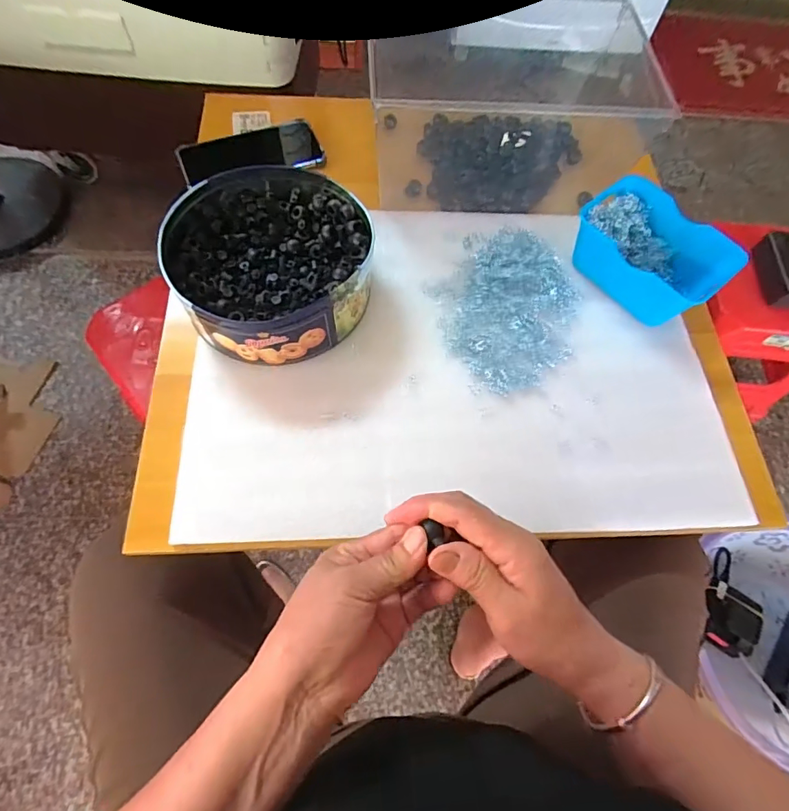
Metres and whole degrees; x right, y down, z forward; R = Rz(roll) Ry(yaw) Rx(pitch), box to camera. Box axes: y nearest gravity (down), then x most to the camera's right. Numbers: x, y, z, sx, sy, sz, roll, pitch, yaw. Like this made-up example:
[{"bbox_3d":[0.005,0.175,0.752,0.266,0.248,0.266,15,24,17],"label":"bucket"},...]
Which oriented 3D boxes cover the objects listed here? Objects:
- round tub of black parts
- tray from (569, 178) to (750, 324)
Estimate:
[{"bbox_3d":[-0.126,-0.151,0.475,0.189,0.070,0.217,-34,72,-18],"label":"round tub of black parts"},{"bbox_3d":[0.270,-0.162,0.505,0.102,0.062,0.153,-37,73,-19],"label":"tray"}]

